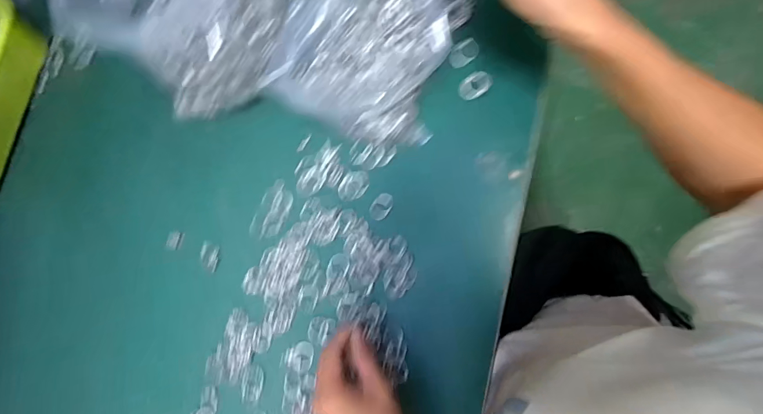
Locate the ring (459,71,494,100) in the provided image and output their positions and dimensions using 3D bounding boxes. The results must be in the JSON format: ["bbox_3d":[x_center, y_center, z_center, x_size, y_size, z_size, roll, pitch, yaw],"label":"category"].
[{"bbox_3d":[0.096,-0.125,0.406,0.033,0.012,0.024,-30,82,6],"label":"ring"}]

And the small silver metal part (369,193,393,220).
[{"bbox_3d":[0.000,0.000,0.416,0.019,0.007,0.030,33,91,10],"label":"small silver metal part"}]

